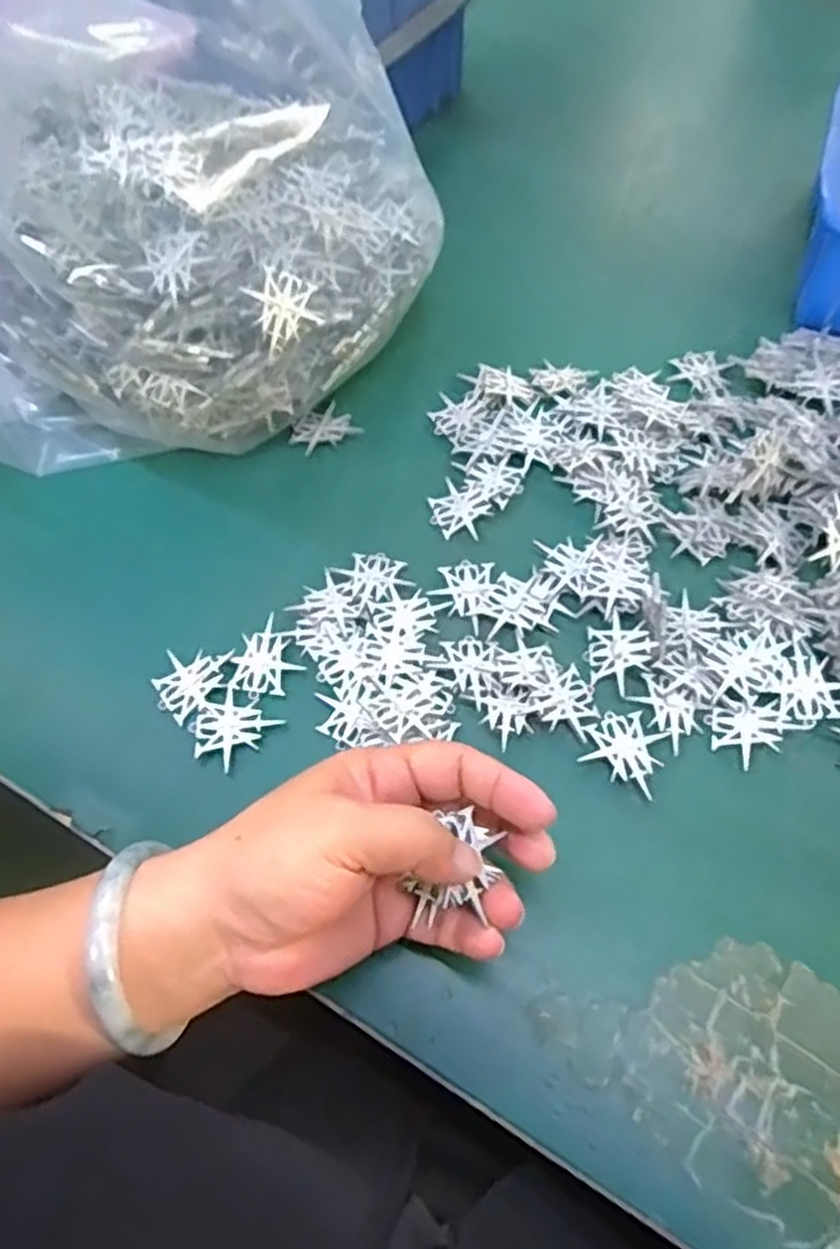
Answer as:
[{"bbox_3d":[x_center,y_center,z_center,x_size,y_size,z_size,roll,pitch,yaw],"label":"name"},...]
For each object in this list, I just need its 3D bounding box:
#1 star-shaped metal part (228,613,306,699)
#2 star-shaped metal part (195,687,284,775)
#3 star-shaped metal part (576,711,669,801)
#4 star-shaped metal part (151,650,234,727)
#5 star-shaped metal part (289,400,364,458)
[{"bbox_3d":[-0.072,0.018,0.371,0.031,0.005,0.036,30,68,16],"label":"star-shaped metal part"},{"bbox_3d":[-0.087,0.047,0.355,0.030,0.004,0.033,39,67,11],"label":"star-shaped metal part"},{"bbox_3d":[0.090,0.054,0.344,0.032,0.004,0.033,18,65,11],"label":"star-shaped metal part"},{"bbox_3d":[-0.108,0.028,0.366,0.031,0.004,0.034,7,63,6],"label":"star-shaped metal part"},{"bbox_3d":[-0.056,-0.111,0.442,0.036,0.007,0.029,-31,66,-13],"label":"star-shaped metal part"}]

